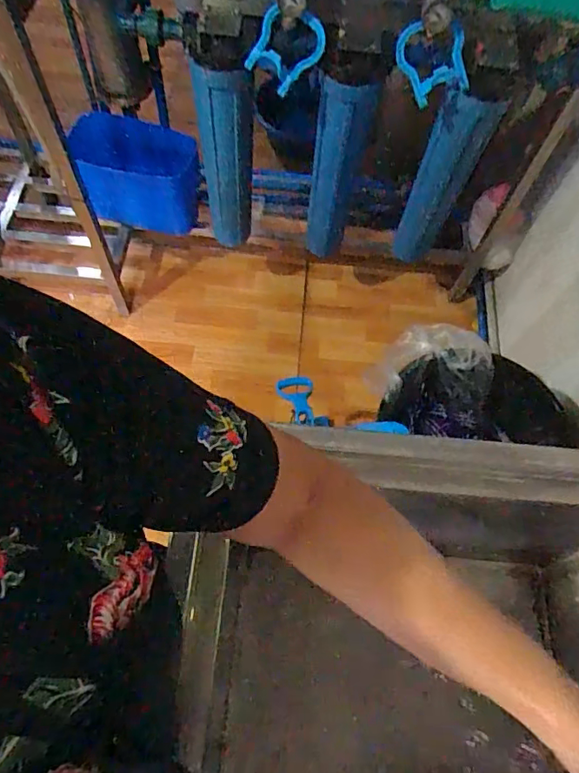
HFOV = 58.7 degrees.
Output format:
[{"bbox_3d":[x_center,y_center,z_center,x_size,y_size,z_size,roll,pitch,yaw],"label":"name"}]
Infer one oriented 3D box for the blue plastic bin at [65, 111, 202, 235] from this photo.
[{"bbox_3d":[-0.399,-0.559,1.396,0.311,0.289,0.152,-1,64,-4],"label":"blue plastic bin"}]

